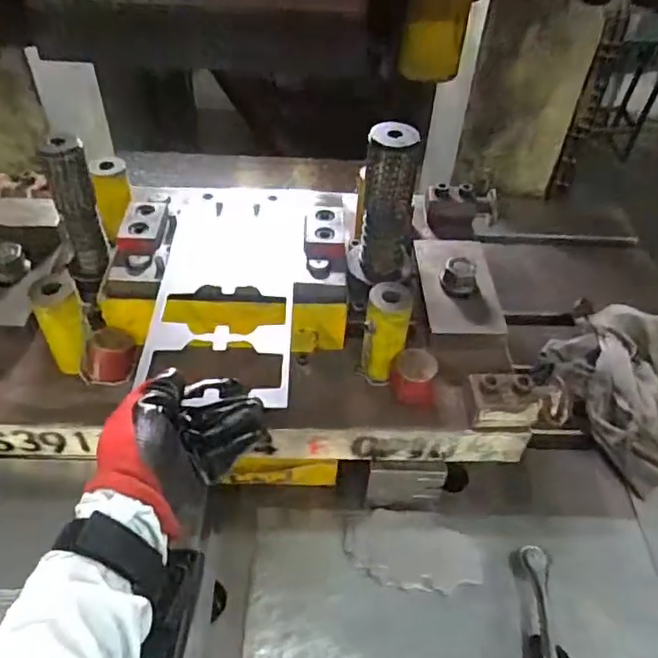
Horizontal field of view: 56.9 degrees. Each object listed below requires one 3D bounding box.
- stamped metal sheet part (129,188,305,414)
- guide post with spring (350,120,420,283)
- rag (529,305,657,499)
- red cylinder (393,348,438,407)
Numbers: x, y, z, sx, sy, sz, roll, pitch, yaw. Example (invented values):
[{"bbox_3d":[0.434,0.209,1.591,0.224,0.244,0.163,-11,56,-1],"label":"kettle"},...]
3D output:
[{"bbox_3d":[-0.089,-0.048,0.568,0.129,0.008,0.290,1,45,-4],"label":"stamped metal sheet part"},{"bbox_3d":[0.055,-0.112,0.587,0.062,0.160,0.048,9,45,6],"label":"guide post with spring"},{"bbox_3d":[0.376,0.060,0.737,0.186,0.067,0.225,-16,48,-17],"label":"rag"},{"bbox_3d":[0.082,0.046,0.576,0.042,0.047,0.031,13,46,10],"label":"red cylinder"}]

